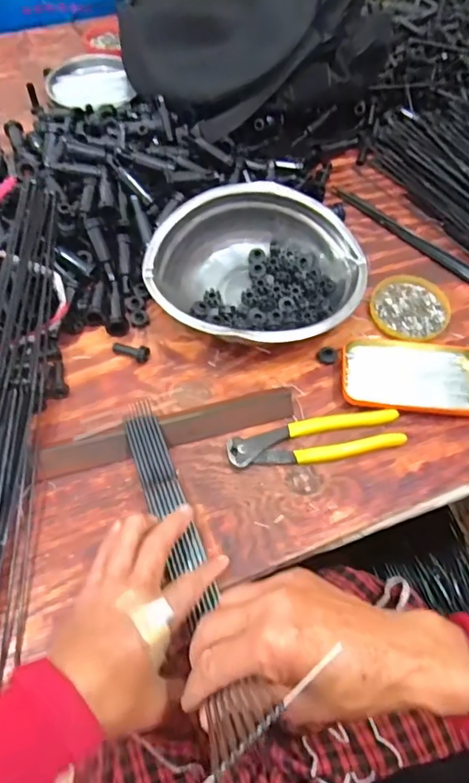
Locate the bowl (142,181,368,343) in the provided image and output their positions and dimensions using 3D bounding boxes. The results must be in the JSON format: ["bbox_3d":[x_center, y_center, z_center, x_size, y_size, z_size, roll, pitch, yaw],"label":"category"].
[{"bbox_3d":[0.021,-0.124,0.532,0.218,0.067,0.181,-10,61,-7],"label":"bowl"}]

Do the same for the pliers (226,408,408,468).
[{"bbox_3d":[0.075,0.045,0.476,0.161,0.014,0.041,-10,61,-8],"label":"pliers"}]

